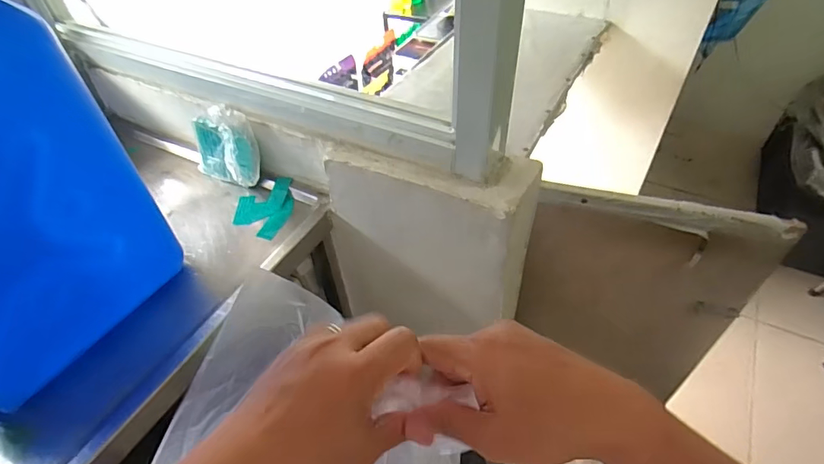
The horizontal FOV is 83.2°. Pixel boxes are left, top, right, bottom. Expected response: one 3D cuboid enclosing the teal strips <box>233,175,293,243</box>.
[{"bbox_3d":[-0.248,-0.045,0.780,0.094,0.018,0.126,11,48,13],"label":"teal strips"}]

